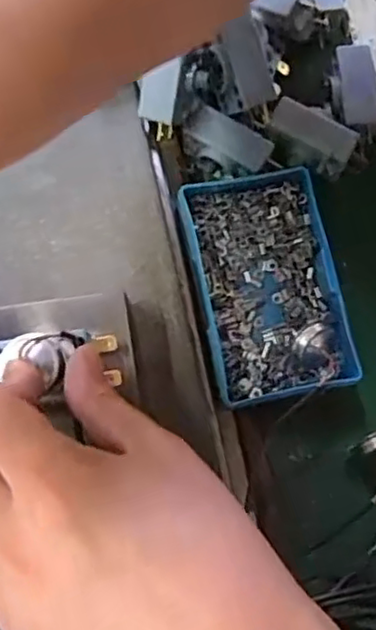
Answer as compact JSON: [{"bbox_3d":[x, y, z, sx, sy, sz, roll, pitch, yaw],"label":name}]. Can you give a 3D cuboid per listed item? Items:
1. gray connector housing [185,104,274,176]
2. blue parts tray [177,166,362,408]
[{"bbox_3d":[0.020,-0.091,0.342,0.046,0.010,0.023,27,78,5],"label":"gray connector housing"},{"bbox_3d":[0.040,-0.015,0.331,0.069,0.021,0.113,-11,78,-3],"label":"blue parts tray"}]

